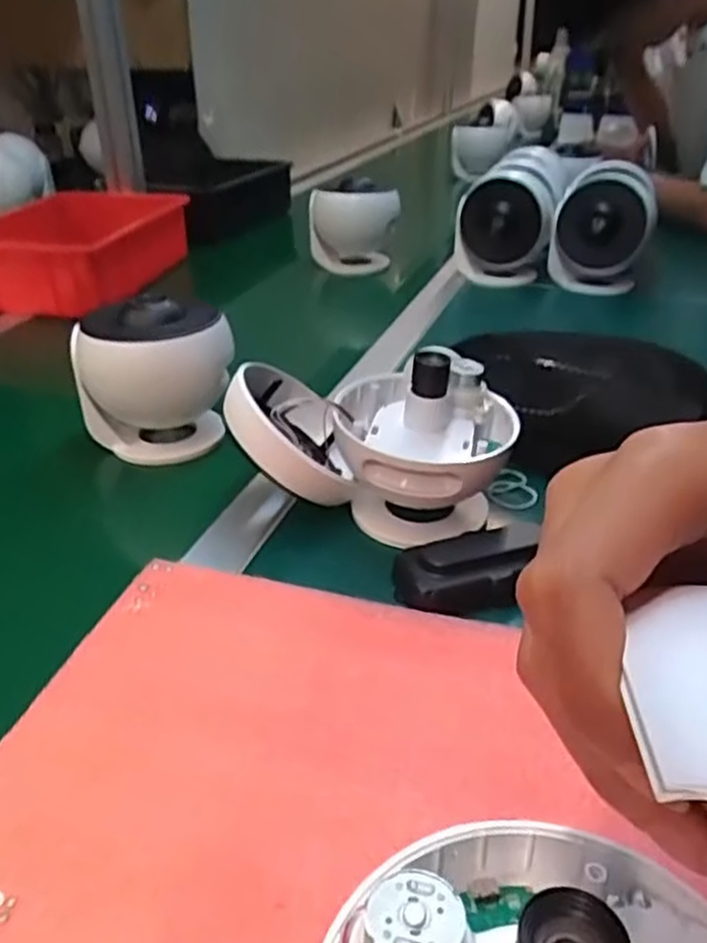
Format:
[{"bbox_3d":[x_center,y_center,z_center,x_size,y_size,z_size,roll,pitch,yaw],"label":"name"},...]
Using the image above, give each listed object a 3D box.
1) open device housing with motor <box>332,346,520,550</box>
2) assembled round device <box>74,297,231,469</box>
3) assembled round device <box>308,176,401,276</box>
[{"bbox_3d":[0.048,-0.020,0.500,0.114,0.102,0.120,-1,33,7],"label":"open device housing with motor"},{"bbox_3d":[-0.157,-0.065,0.603,0.110,0.135,0.107,10,35,22],"label":"assembled round device"},{"bbox_3d":[-0.001,-0.363,1.104,0.124,0.119,0.110,-6,32,-2],"label":"assembled round device"}]

